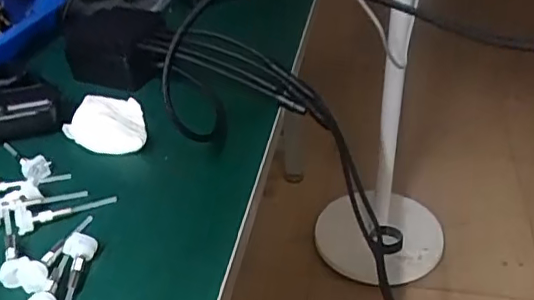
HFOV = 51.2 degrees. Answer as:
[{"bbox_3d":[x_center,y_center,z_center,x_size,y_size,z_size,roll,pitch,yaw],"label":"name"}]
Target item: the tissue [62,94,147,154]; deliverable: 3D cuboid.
[{"bbox_3d":[-0.128,-0.022,0.457,0.068,0.016,0.069,-1,36,4],"label":"tissue"}]

